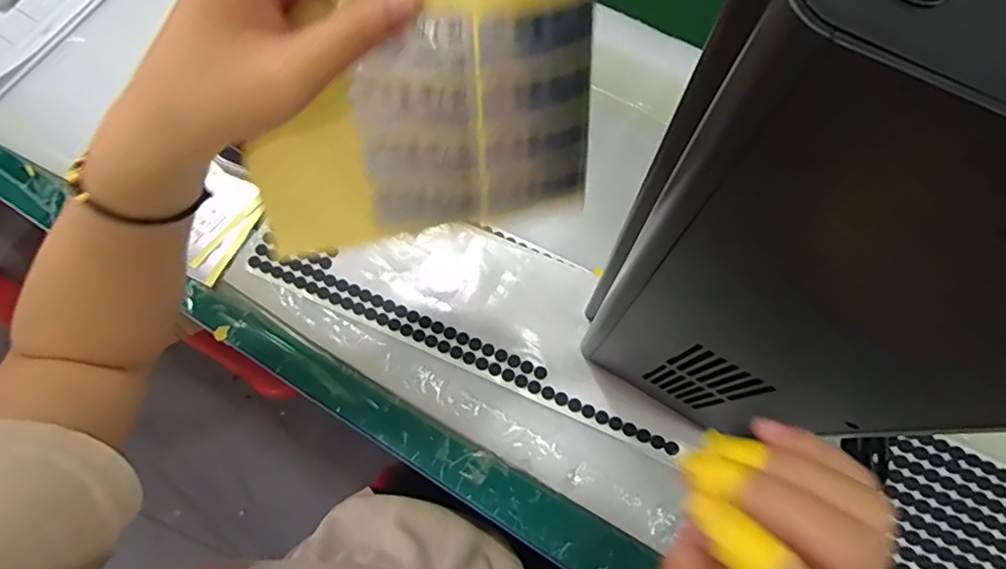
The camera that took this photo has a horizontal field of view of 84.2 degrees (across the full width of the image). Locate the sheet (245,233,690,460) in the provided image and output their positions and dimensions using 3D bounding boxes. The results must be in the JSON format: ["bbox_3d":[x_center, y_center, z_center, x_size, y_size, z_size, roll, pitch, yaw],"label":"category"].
[{"bbox_3d":[-0.040,0.045,0.433,0.362,0.004,0.037,25,81,9],"label":"sheet"}]

